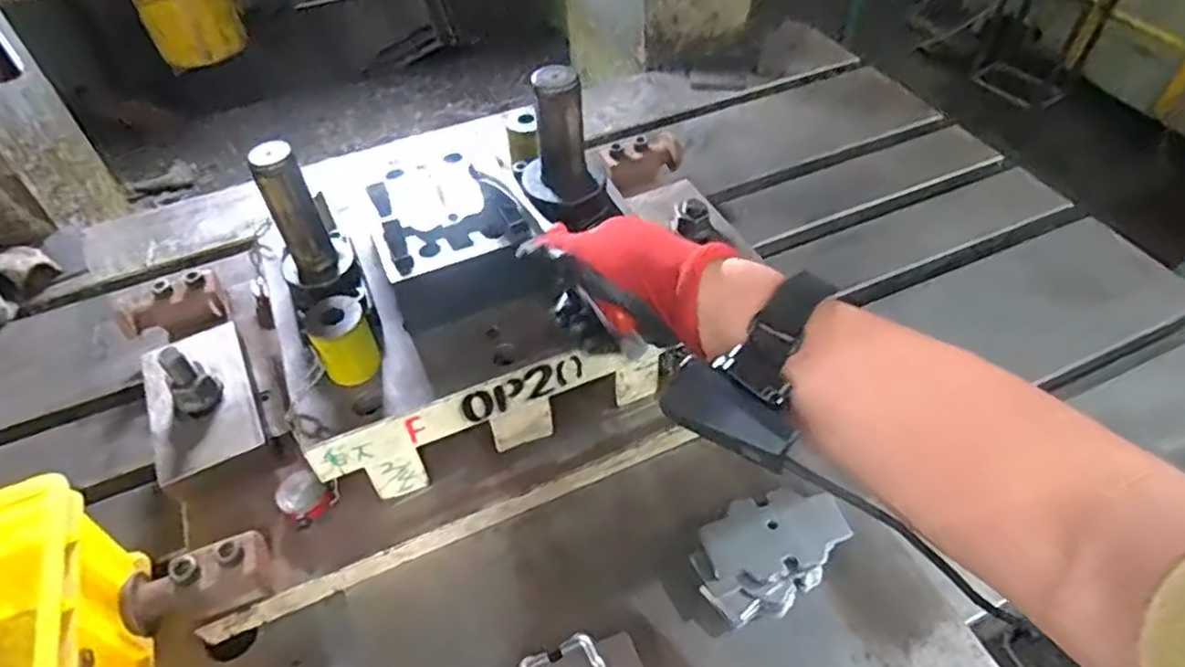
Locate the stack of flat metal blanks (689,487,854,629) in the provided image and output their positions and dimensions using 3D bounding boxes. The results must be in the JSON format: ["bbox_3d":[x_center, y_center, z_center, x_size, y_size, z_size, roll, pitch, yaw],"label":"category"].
[{"bbox_3d":[0.128,0.165,0.529,0.106,0.049,0.069,-31,52,-19],"label":"stack of flat metal blanks"}]

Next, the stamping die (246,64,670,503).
[{"bbox_3d":[-0.110,-0.064,0.578,0.292,0.218,0.240,-20,49,-11],"label":"stamping die"}]

